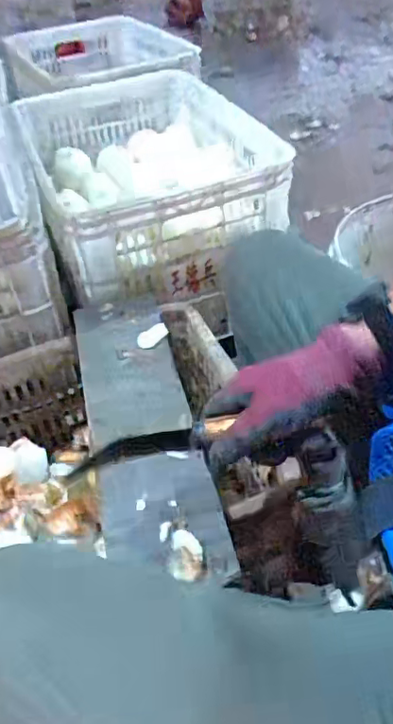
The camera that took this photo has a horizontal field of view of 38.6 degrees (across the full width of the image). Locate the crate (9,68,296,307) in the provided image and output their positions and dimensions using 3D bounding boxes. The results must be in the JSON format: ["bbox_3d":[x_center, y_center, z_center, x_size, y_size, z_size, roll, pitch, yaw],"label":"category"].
[{"bbox_3d":[-0.095,-0.309,0.940,0.329,0.201,0.485,-17,43,-11],"label":"crate"}]

